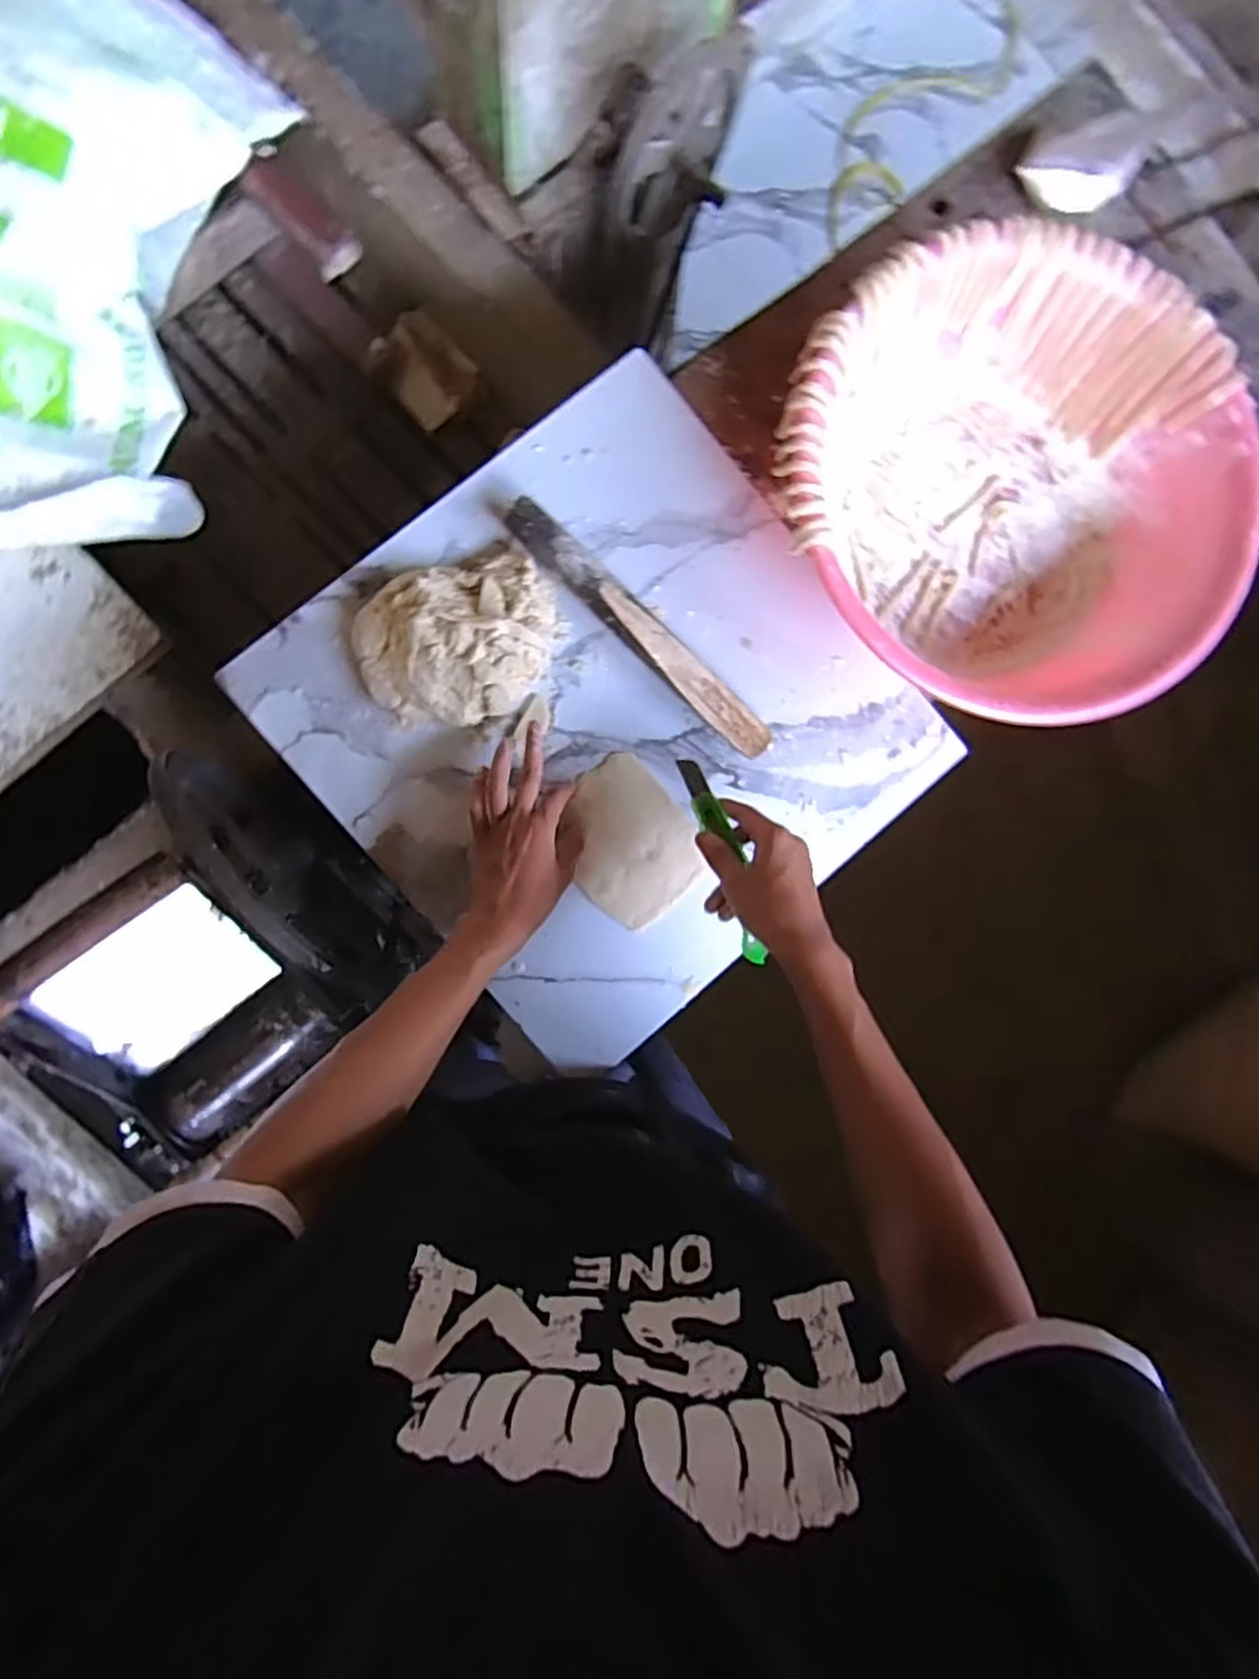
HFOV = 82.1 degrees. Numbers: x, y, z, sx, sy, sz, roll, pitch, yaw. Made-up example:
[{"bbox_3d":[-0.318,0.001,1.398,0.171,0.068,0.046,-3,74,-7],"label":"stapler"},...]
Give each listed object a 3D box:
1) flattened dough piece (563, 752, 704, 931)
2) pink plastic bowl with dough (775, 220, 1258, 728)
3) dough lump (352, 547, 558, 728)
[{"bbox_3d":[-0.002,0.002,0.660,0.114,0.006,0.137,-41,93,-9],"label":"flattened dough piece"},{"bbox_3d":[0.335,-0.301,0.656,0.397,0.122,0.398,1,86,-9],"label":"pink plastic bowl with dough"},{"bbox_3d":[-0.143,-0.171,0.619,0.174,0.061,0.141,-23,90,-10],"label":"dough lump"}]

